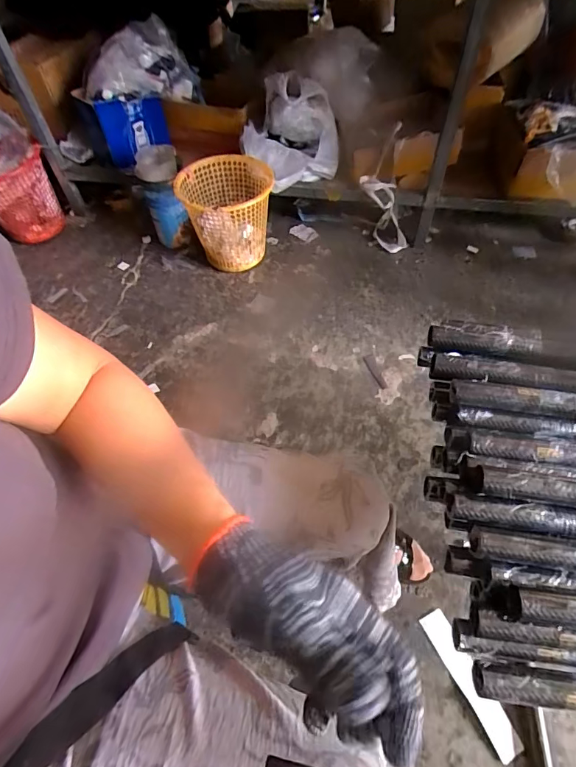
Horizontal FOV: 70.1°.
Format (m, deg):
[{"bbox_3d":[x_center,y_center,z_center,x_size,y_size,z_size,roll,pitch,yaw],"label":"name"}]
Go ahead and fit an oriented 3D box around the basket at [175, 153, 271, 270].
[{"bbox_3d":[-0.181,-0.516,1.304,0.277,0.275,0.245,-6,55,-1],"label":"basket"}]

